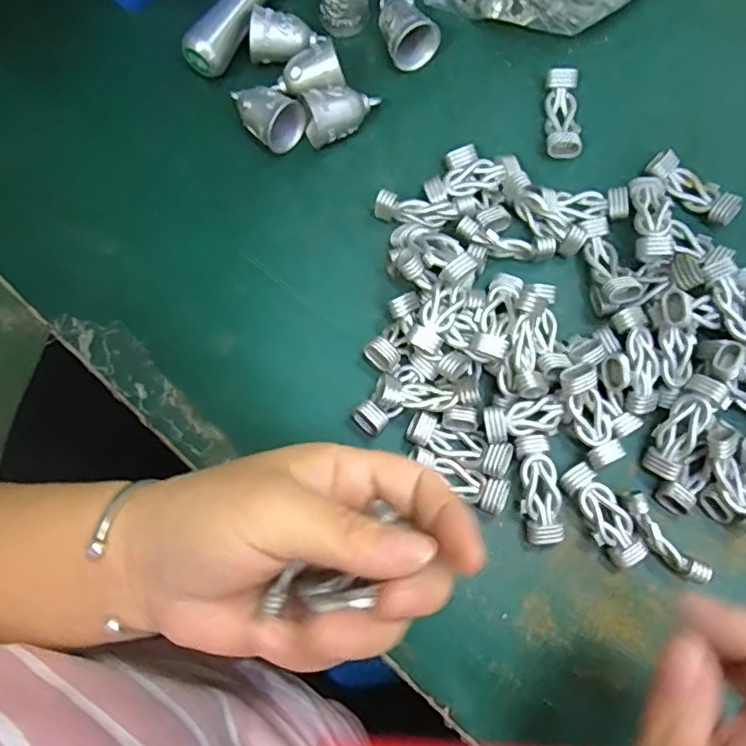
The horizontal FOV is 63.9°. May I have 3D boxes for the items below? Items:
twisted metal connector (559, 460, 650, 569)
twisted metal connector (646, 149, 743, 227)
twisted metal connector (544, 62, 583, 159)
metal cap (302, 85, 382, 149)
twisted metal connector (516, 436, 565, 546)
[{"bbox_3d":[0.098,0.061,0.258,0.017,0.011,0.046,-30,81,-4],"label":"twisted metal connector"},{"bbox_3d":[0.152,-0.088,0.284,0.045,0.012,0.017,41,83,7],"label":"twisted metal connector"},{"bbox_3d":[0.092,-0.126,0.291,0.017,0.010,0.044,3,80,1],"label":"twisted metal connector"},{"bbox_3d":[-0.017,-0.127,0.286,0.037,0.024,0.021,-38,81,-5],"label":"metal cap"},{"bbox_3d":[0.072,0.050,0.260,0.017,0.010,0.045,-3,80,0],"label":"twisted metal connector"}]

